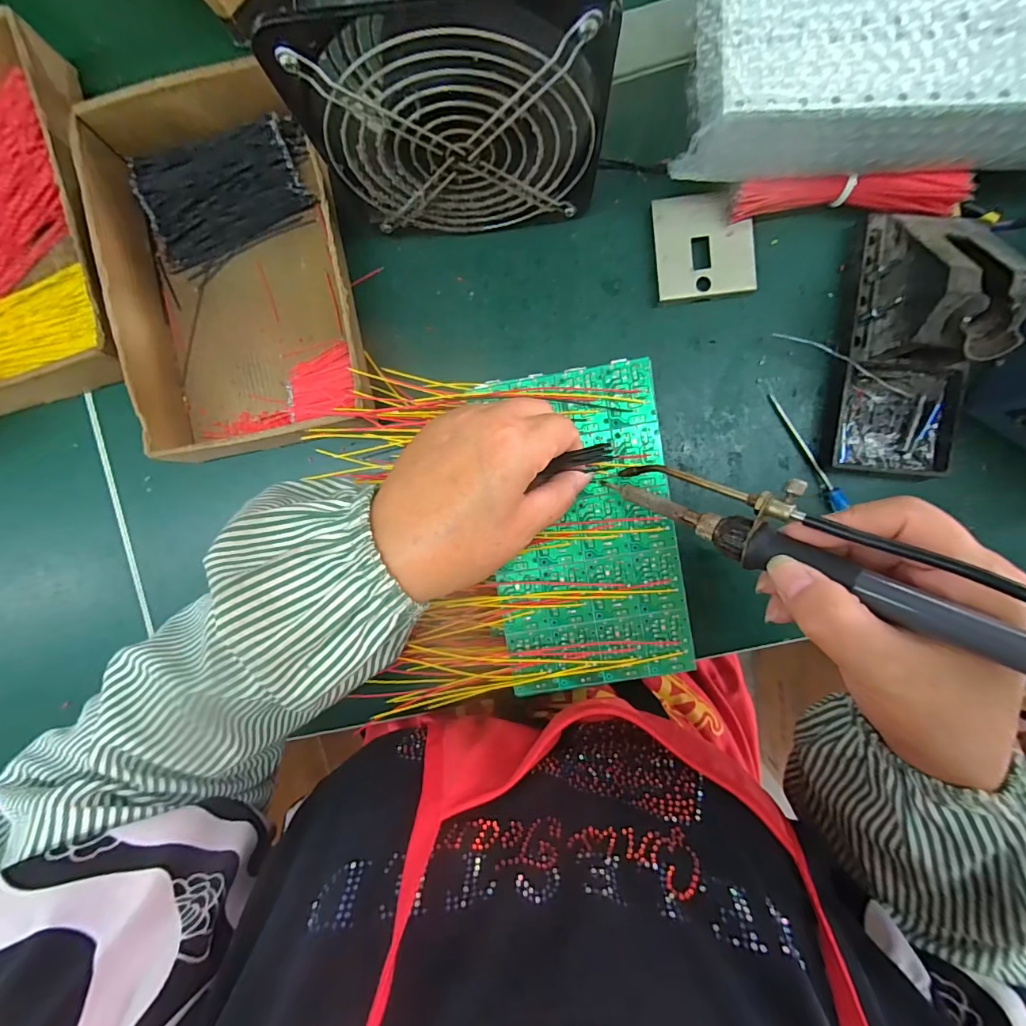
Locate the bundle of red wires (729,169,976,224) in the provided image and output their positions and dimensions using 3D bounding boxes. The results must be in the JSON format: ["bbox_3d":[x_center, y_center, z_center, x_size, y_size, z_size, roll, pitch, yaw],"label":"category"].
[{"bbox_3d":[0.202,-0.192,0.282,0.130,0.024,0.016,1,98,4],"label":"bundle of red wires"}]

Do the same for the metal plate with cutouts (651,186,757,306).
[{"bbox_3d":[0.126,-0.176,0.306,0.063,0.010,0.065,-7,97,4],"label":"metal plate with cutouts"}]

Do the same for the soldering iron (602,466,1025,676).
[{"bbox_3d":[0.127,0.017,0.179,0.203,0.016,0.033,29,101,37],"label":"soldering iron"}]

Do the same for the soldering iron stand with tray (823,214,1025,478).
[{"bbox_3d":[0.251,-0.102,0.277,0.077,0.070,0.156,4,94,3],"label":"soldering iron stand with tray"}]

